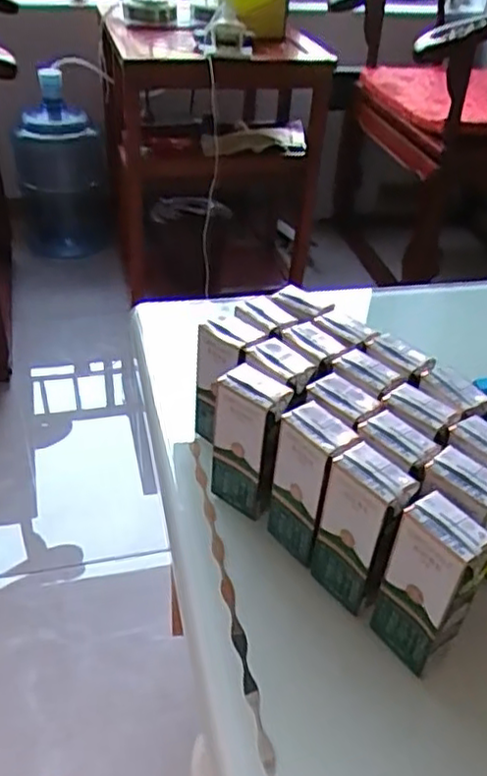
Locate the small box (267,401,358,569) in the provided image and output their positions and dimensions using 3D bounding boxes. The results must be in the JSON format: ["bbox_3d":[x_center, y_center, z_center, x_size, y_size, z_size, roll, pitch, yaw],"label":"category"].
[{"bbox_3d":[0.057,0.081,0.571,0.042,0.129,0.056,-25,46,-32],"label":"small box"}]

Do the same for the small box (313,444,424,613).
[{"bbox_3d":[0.094,0.112,0.532,0.043,0.126,0.063,-23,45,-30],"label":"small box"}]

